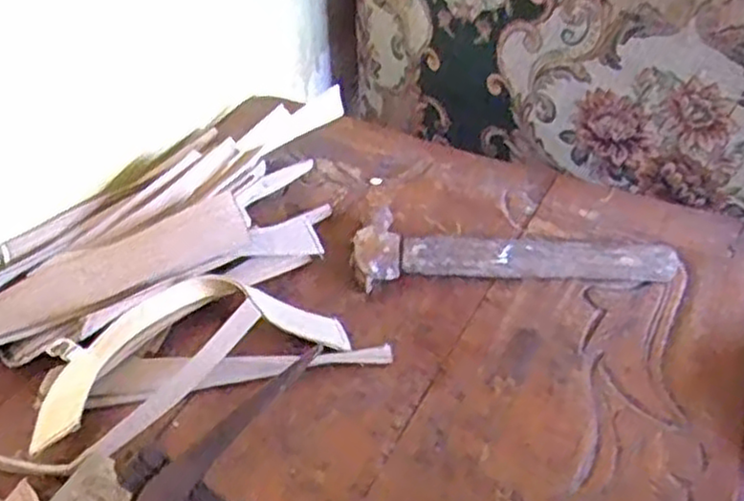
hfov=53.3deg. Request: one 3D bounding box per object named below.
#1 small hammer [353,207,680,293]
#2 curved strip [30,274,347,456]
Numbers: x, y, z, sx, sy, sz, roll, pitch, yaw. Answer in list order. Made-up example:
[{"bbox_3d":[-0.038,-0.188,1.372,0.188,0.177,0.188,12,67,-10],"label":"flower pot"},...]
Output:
[{"bbox_3d":[0.094,-0.004,0.505,0.207,0.026,0.060,0,42,-1],"label":"small hammer"},{"bbox_3d":[-0.108,0.053,0.432,0.176,0.031,0.072,-20,46,-22],"label":"curved strip"}]

